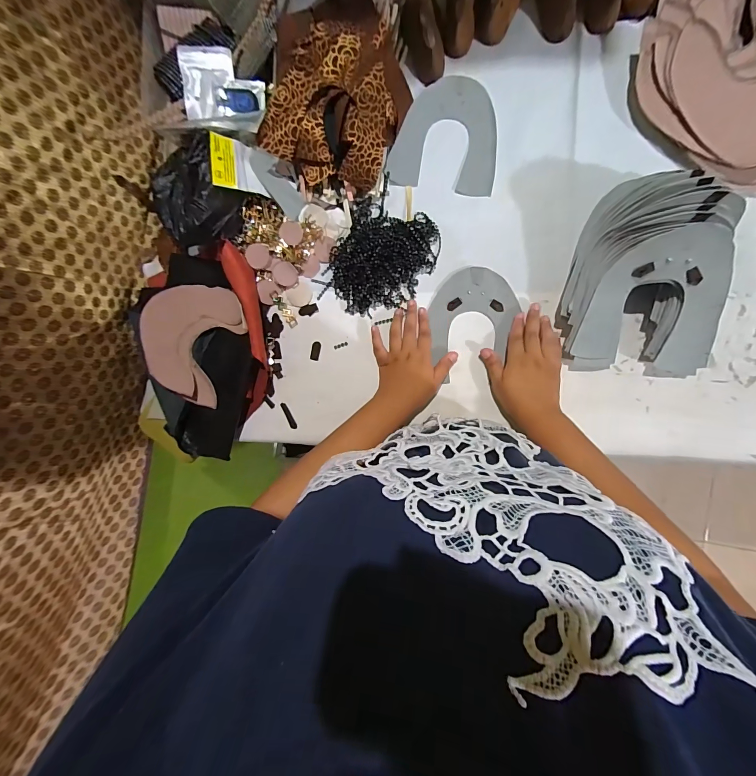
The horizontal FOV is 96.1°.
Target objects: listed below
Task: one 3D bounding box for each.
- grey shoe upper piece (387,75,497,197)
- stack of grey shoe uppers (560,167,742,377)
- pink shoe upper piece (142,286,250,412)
[{"bbox_3d":[0.100,-0.361,0.483,0.146,0.007,0.156,12,92,6],"label":"grey shoe upper piece"},{"bbox_3d":[0.314,-0.130,0.393,0.162,0.113,0.220,2,89,9],"label":"stack of grey shoe uppers"},{"bbox_3d":[-0.279,-0.081,0.503,0.179,0.039,0.159,31,94,8],"label":"pink shoe upper piece"}]

